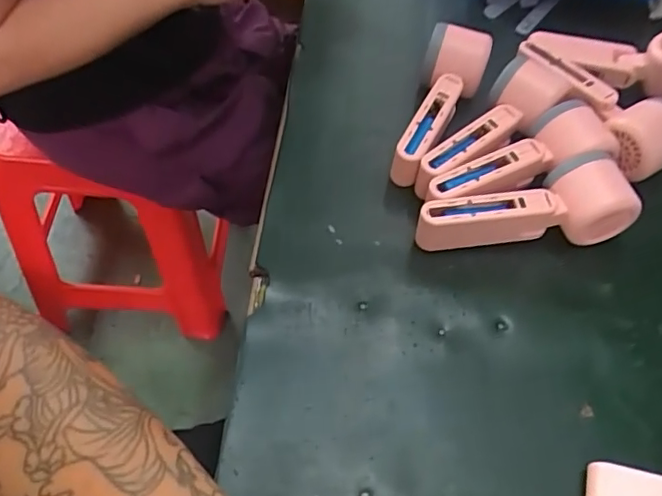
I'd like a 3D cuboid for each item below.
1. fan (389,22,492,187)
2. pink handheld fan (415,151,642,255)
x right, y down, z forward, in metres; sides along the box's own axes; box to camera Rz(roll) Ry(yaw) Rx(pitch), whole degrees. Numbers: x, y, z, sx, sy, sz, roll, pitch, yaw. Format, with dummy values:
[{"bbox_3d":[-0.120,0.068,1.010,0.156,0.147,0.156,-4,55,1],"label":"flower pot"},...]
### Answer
[{"bbox_3d":[0.088,-0.122,0.502,0.052,0.045,0.147,22,72,12],"label":"fan"},{"bbox_3d":[0.147,-0.032,0.455,0.161,0.062,0.047,-4,57,-5],"label":"pink handheld fan"}]

